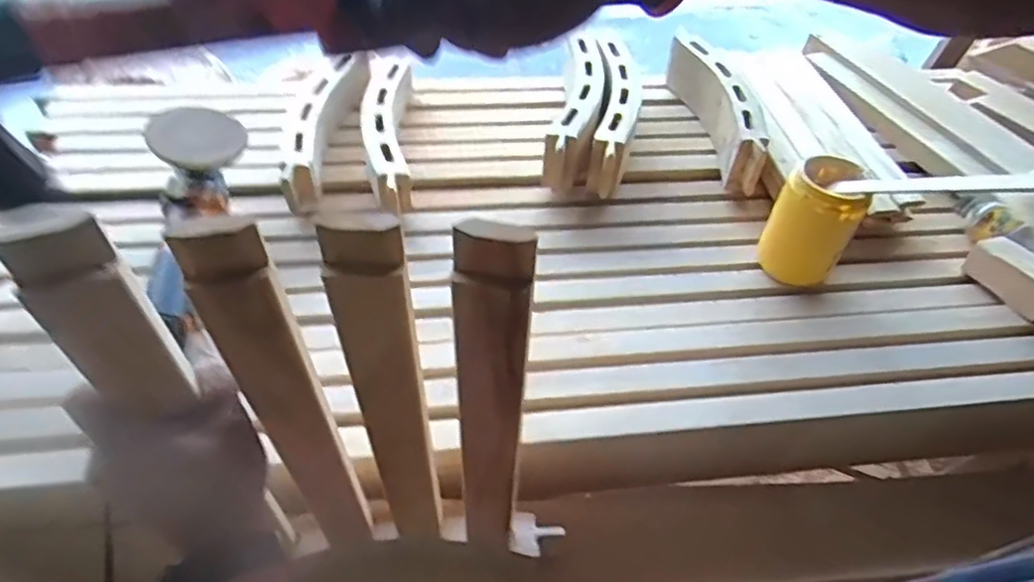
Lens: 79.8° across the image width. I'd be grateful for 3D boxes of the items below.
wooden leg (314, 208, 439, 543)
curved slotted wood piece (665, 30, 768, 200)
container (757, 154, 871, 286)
[{"bbox_3d":[-0.087,0.091,0.445,0.047,0.363,0.030,-12,50,-15],"label":"wooden leg"},{"bbox_3d":[0.314,-0.277,0.959,0.063,0.092,0.330,-4,49,-8],"label":"curved slotted wood piece"},{"bbox_3d":[0.366,-0.089,0.772,0.090,0.139,0.088,22,50,15],"label":"container"}]

